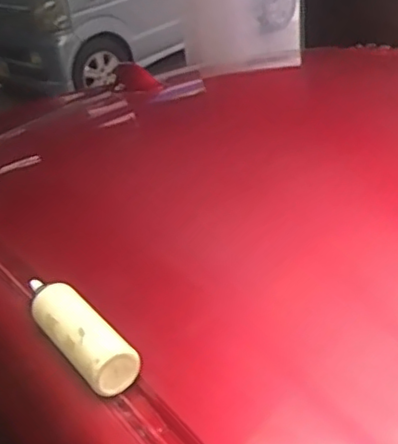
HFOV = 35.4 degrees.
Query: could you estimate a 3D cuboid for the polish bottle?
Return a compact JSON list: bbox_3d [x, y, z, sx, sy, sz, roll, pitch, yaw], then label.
[{"bbox_3d":[-0.136,0.111,0.672,0.057,0.049,0.190,-25,38,-27],"label":"polish bottle"}]

